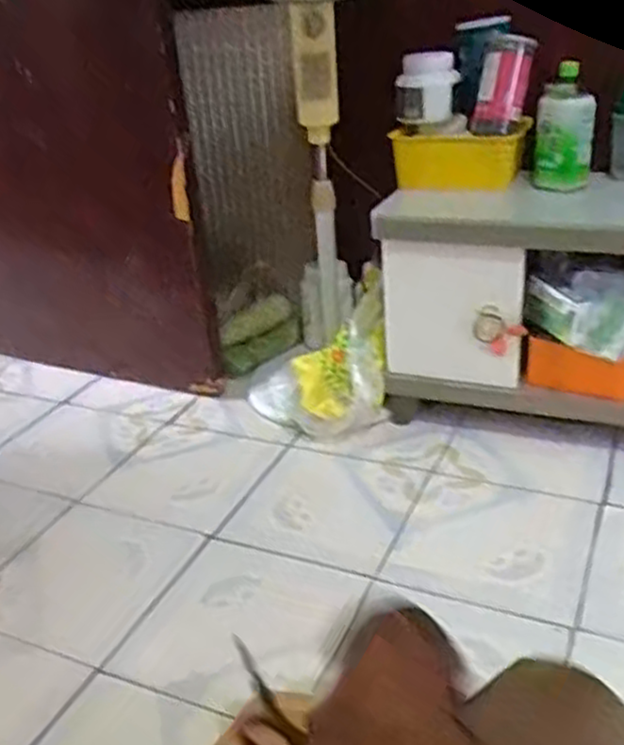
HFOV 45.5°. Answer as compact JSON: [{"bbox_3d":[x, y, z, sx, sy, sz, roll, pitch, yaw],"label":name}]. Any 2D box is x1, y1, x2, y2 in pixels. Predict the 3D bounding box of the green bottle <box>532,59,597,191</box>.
[{"bbox_3d":[0.436,-0.421,1.284,0.092,0.194,0.079,3,28,15],"label":"green bottle"}]

